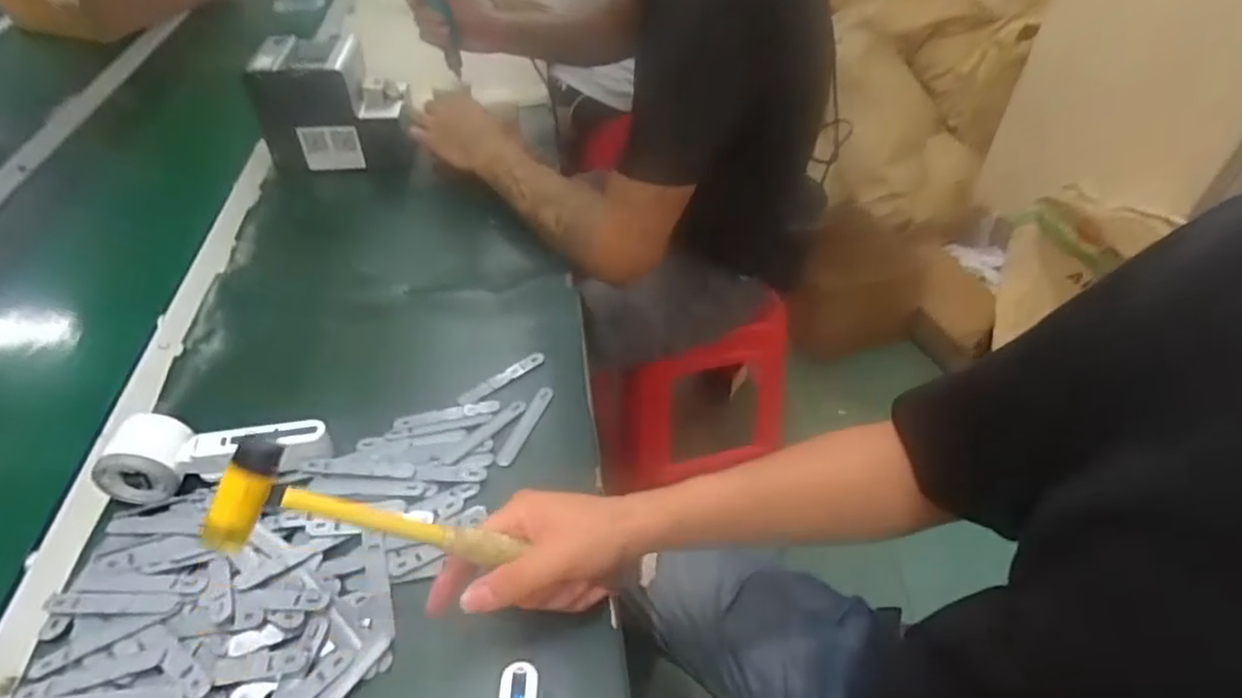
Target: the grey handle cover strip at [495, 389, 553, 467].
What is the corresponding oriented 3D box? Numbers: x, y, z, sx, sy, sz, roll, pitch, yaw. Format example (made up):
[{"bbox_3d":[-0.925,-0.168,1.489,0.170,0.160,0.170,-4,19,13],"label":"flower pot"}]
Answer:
[{"bbox_3d":[-0.087,0.069,0.593,0.015,0.005,0.094,26,47,2],"label":"grey handle cover strip"}]

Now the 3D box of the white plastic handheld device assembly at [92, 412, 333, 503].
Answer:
[{"bbox_3d":[-0.334,0.080,0.537,0.170,0.053,0.052,-8,45,-7],"label":"white plastic handheld device assembly"}]

